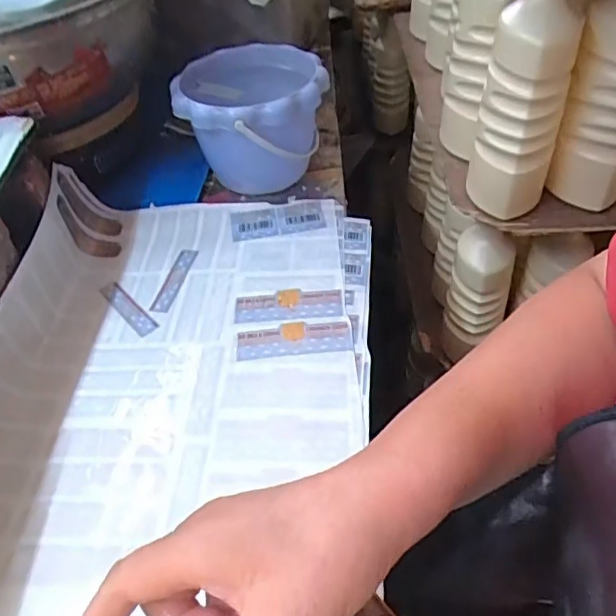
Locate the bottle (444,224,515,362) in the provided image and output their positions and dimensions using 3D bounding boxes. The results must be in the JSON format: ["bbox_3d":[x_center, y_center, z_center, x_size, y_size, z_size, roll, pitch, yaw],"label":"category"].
[{"bbox_3d":[0.206,-0.020,0.703,0.068,0.184,0.065,9,46,11],"label":"bottle"}]

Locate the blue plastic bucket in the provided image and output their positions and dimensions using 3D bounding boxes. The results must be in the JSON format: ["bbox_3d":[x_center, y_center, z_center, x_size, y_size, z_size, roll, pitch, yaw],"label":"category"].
[{"bbox_3d":[-0.056,-0.190,0.602,0.142,0.113,0.141,-3,47,3],"label":"blue plastic bucket"}]

